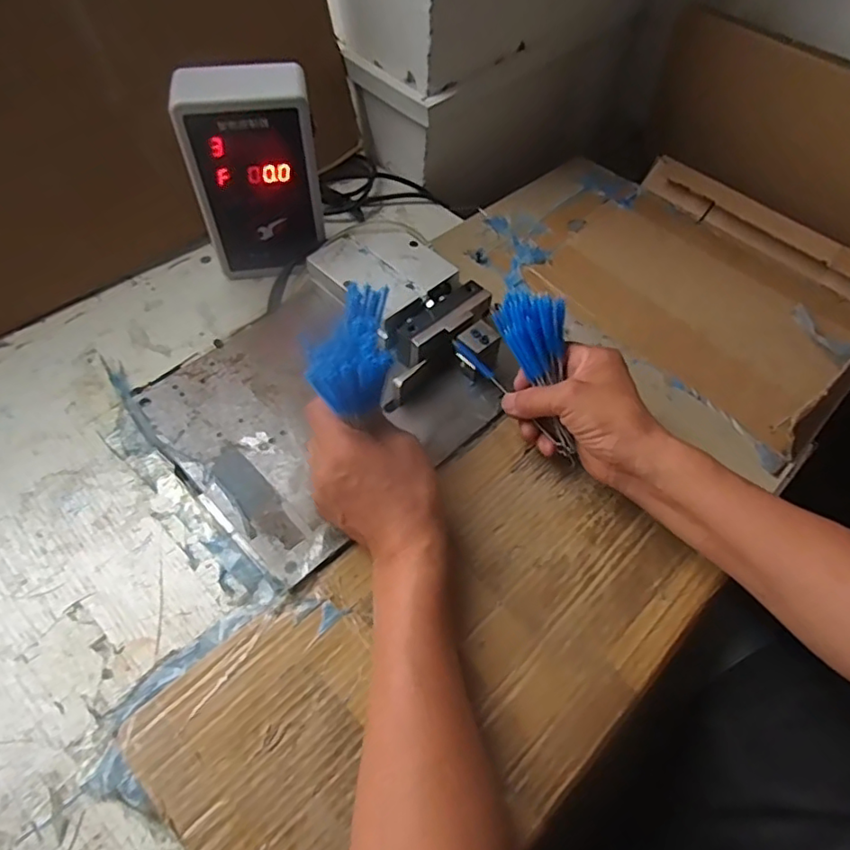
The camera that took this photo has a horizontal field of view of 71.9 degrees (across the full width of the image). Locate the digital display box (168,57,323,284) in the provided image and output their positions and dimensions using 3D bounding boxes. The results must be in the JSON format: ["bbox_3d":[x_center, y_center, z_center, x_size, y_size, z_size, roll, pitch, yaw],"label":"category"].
[{"bbox_3d":[-0.151,-0.222,0.534,0.106,0.174,0.049,-7,56,-6],"label":"digital display box"}]

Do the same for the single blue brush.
[{"bbox_3d":[0.069,-0.025,0.485,0.006,0.013,0.136,-34,70,-23],"label":"single blue brush"}]

